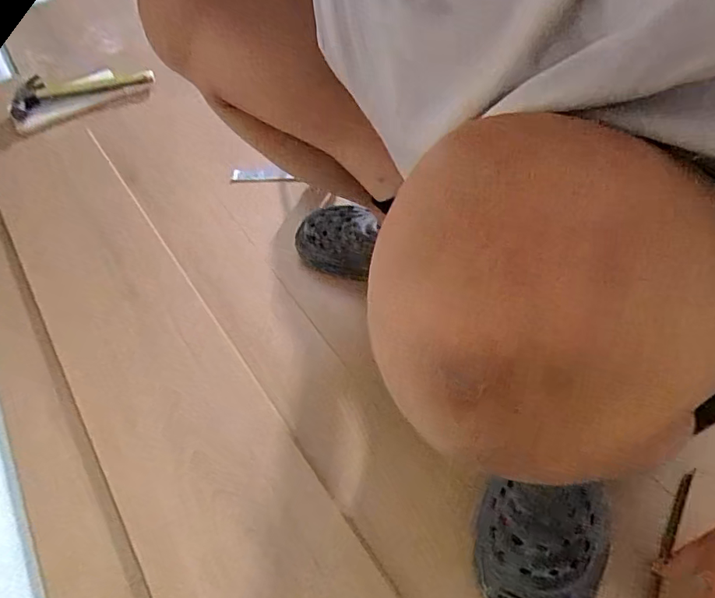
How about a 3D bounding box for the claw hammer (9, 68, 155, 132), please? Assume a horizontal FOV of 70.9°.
[{"bbox_3d":[-0.572,-0.416,1.011,0.159,0.027,0.286,26,47,23],"label":"claw hammer"}]

